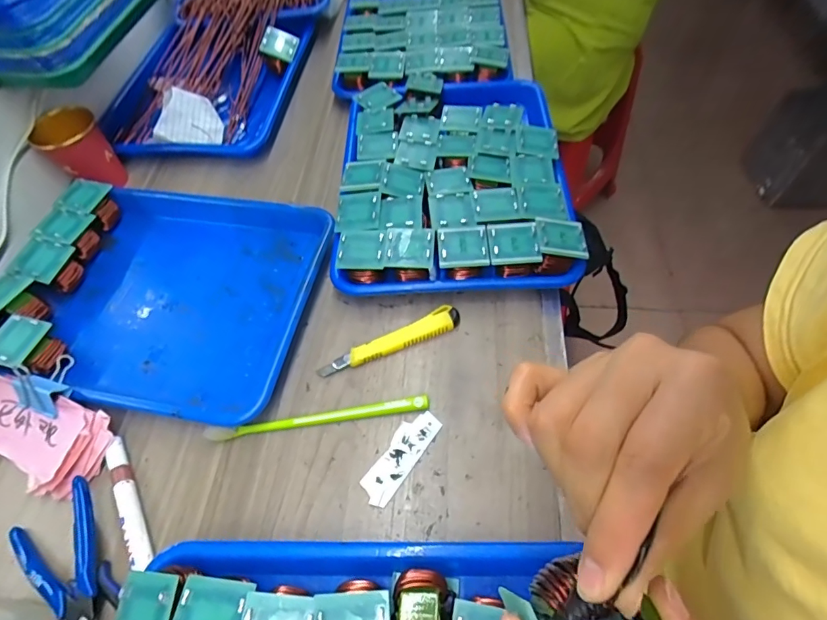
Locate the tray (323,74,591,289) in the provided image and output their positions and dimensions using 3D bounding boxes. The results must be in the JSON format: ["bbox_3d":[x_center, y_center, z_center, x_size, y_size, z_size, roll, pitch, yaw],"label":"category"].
[{"bbox_3d":[0.045,-0.166,0.519,0.235,0.058,0.344,0,55,4],"label":"tray"}]

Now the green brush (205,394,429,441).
[{"bbox_3d":[-0.080,0.093,0.385,0.187,0.013,0.010,-8,58,-1],"label":"green brush"}]

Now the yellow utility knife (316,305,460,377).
[{"bbox_3d":[-0.021,0.031,0.420,0.137,0.013,0.022,-24,59,-11],"label":"yellow utility knife"}]

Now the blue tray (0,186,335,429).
[{"bbox_3d":[-0.240,-0.019,0.459,0.280,0.034,0.247,8,59,9],"label":"blue tray"}]

